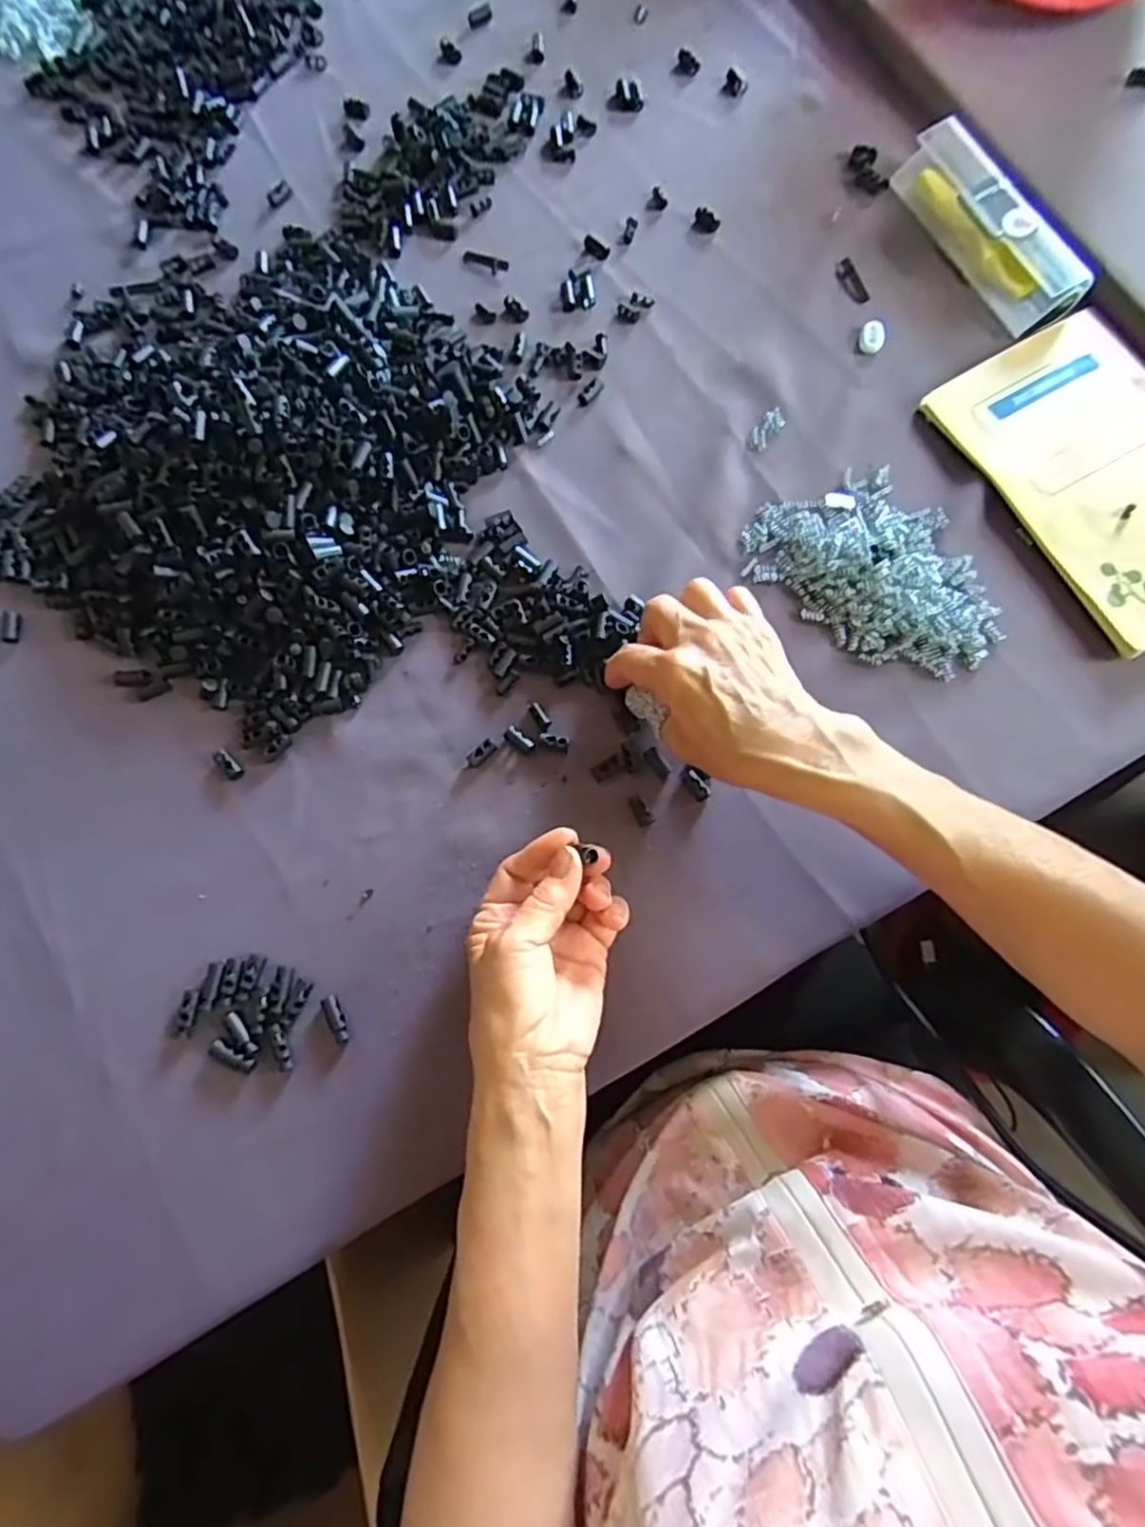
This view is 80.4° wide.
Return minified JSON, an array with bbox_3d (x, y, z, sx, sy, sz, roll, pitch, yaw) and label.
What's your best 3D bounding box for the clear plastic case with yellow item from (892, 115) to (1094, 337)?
[{"bbox_3d":[0.280,-0.363,0.454,0.039,0.032,0.151,-25,77,-5],"label":"clear plastic case with yellow item"}]

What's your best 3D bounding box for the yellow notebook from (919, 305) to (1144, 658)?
[{"bbox_3d":[0.333,-0.183,0.419,0.134,0.018,0.206,-29,77,-6],"label":"yellow notebook"}]

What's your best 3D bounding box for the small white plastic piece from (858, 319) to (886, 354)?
[{"bbox_3d":[0.201,-0.286,0.452,0.018,0.009,0.021,22,78,7],"label":"small white plastic piece"}]

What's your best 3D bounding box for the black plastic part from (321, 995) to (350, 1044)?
[{"bbox_3d":[-0.125,0.135,0.359,0.009,0.004,0.025,-23,77,-4],"label":"black plastic part"}]

